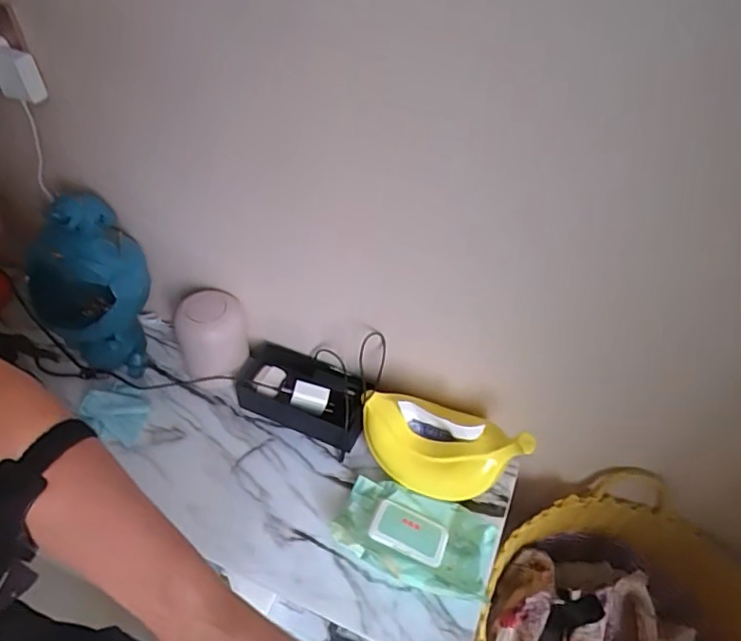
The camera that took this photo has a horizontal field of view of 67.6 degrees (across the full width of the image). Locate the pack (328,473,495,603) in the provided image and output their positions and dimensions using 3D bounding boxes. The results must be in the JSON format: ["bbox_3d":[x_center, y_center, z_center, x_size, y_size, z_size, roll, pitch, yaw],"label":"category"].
[{"bbox_3d":[0.054,0.275,0.704,0.190,0.046,0.121,15,48,11],"label":"pack"}]

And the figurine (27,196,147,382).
[{"bbox_3d":[-0.402,-0.046,0.798,0.150,0.264,0.114,-12,49,-15],"label":"figurine"}]

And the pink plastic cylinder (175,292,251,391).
[{"bbox_3d":[-0.233,0.035,0.824,0.099,0.135,0.107,-12,49,-15],"label":"pink plastic cylinder"}]

